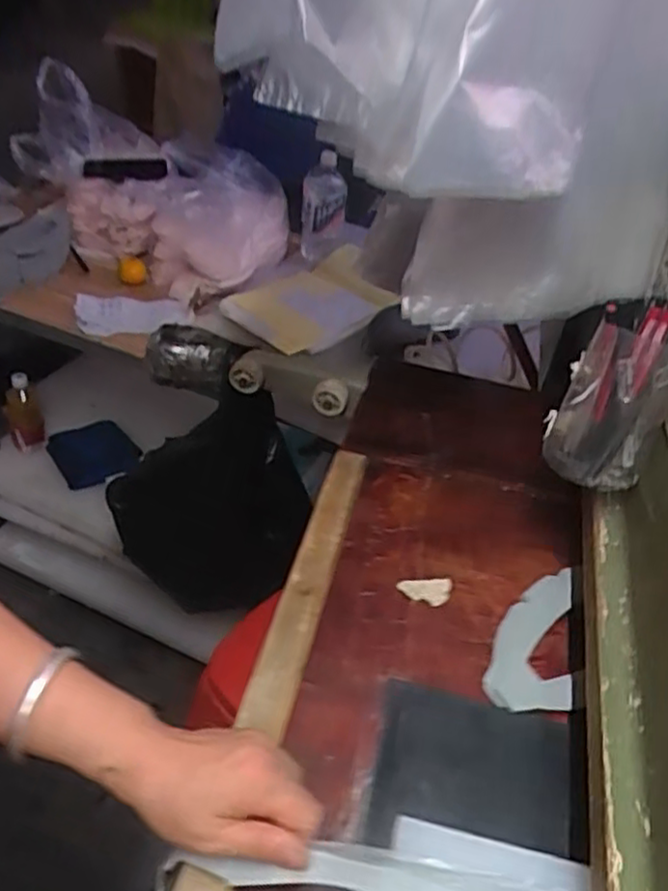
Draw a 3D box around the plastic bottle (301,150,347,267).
[{"bbox_3d":[-0.023,-0.468,1.377,0.092,0.207,0.114,1,43,-1],"label":"plastic bottle"}]

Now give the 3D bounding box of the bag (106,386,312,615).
[{"bbox_3d":[-0.200,0.089,1.053,0.297,0.435,0.079,10,43,8],"label":"bag"}]

